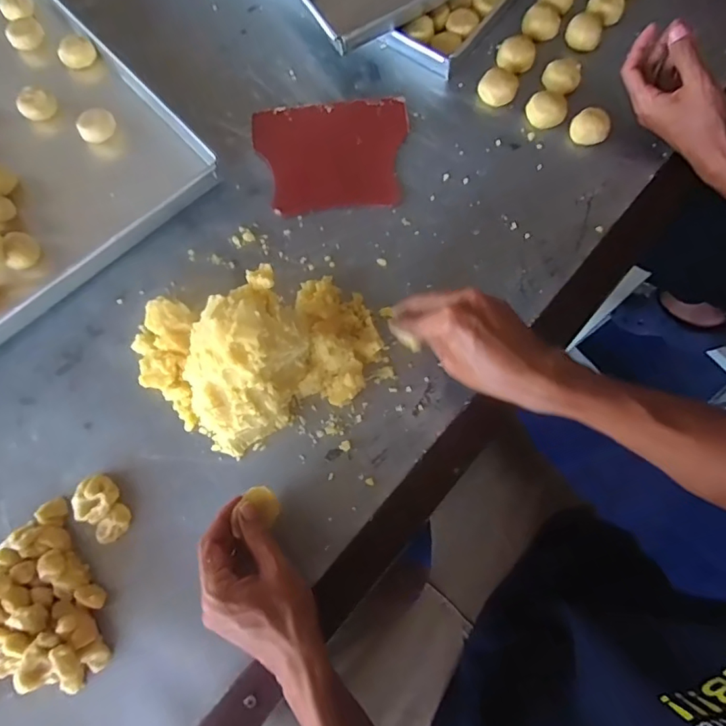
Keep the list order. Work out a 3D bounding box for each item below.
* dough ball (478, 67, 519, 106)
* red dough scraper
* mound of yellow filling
[{"bbox_3d":[0.153,-0.311,0.590,0.042,0.022,0.037,15,73,6],"label":"dough ball"},{"bbox_3d":[-0.034,-0.231,0.577,0.167,0.004,0.132,-5,77,1],"label":"red dough scraper"},{"bbox_3d":[-0.100,-0.013,0.457,0.226,0.107,0.152,-12,72,-3],"label":"mound of yellow filling"}]

